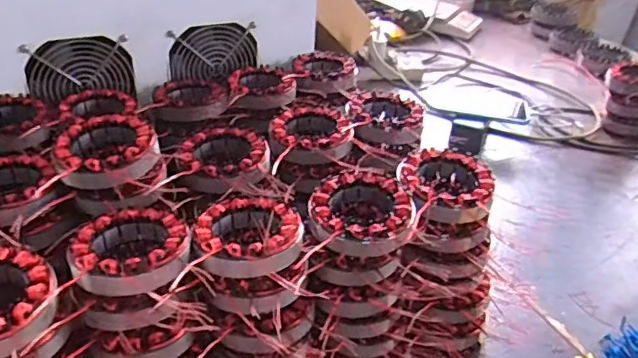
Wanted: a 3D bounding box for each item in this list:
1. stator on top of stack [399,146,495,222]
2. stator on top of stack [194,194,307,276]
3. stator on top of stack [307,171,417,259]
[{"bbox_3d":[0.114,0.010,0.520,0.082,0.033,0.097,14,34,16],"label":"stator on top of stack"},{"bbox_3d":[-0.056,0.045,0.457,0.084,0.033,0.089,3,32,-2],"label":"stator on top of stack"},{"bbox_3d":[0.036,0.030,0.486,0.087,0.035,0.093,5,32,2],"label":"stator on top of stack"}]

